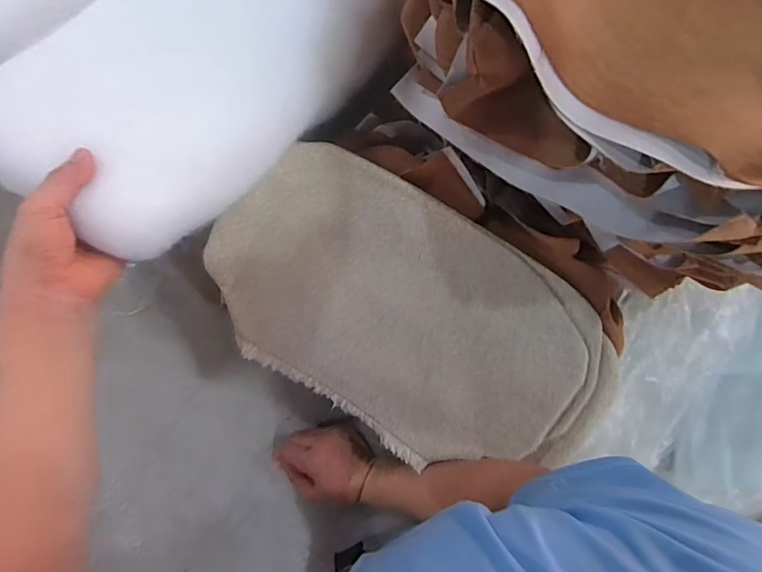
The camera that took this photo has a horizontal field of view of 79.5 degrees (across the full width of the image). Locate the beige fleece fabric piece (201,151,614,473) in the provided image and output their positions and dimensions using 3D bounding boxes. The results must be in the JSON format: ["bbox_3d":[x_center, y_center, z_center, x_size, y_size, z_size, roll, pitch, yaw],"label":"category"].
[{"bbox_3d":[0.029,0.042,0.545,0.464,0.064,0.274,33,89,2],"label":"beige fleece fabric piece"}]

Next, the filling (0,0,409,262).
[{"bbox_3d":[-0.155,-0.241,0.468,0.208,0.077,0.451,39,78,2],"label":"filling"}]

